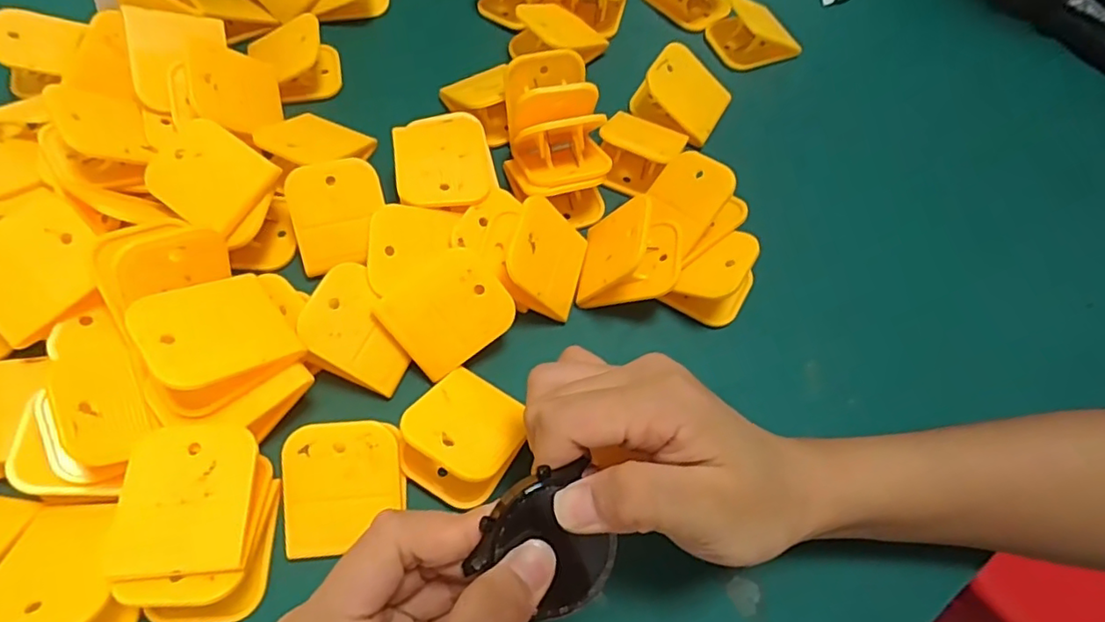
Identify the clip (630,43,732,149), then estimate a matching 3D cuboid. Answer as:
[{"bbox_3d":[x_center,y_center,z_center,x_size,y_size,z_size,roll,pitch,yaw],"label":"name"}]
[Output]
[{"bbox_3d":[0.083,-0.136,0.364,0.052,0.027,0.044,36,67,13],"label":"clip"}]

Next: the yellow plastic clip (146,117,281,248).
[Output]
[{"bbox_3d":[-0.170,-0.066,0.293,0.064,0.010,0.046,33,81,6],"label":"yellow plastic clip"}]

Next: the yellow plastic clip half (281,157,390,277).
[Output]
[{"bbox_3d":[-0.111,-0.050,0.306,0.046,0.004,0.054,-15,101,-19],"label":"yellow plastic clip half"}]

